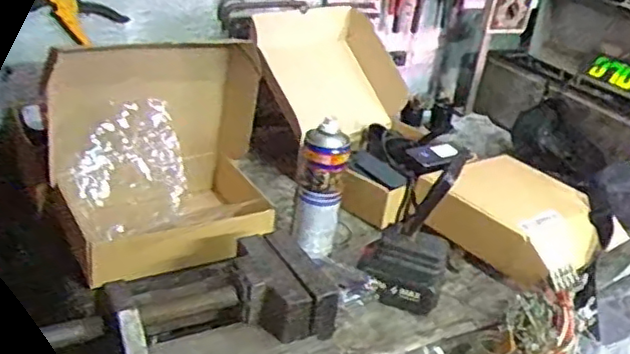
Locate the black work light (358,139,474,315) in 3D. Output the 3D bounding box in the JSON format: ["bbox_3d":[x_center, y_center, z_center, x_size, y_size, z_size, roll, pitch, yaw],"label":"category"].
[{"bbox_3d":[0.127,0.072,0.858,0.109,0.213,0.068,8,27,2],"label":"black work light"}]

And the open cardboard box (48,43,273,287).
[{"bbox_3d":[-0.207,-0.039,0.932,0.297,0.264,0.226,-5,29,-22],"label":"open cardboard box"}]

